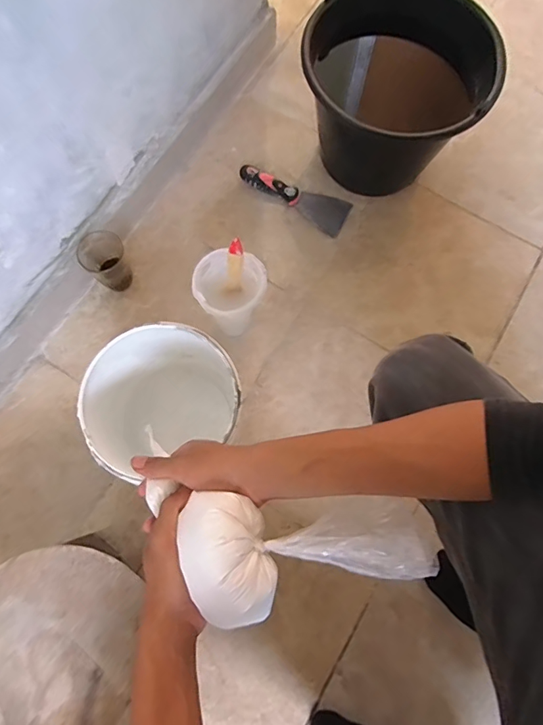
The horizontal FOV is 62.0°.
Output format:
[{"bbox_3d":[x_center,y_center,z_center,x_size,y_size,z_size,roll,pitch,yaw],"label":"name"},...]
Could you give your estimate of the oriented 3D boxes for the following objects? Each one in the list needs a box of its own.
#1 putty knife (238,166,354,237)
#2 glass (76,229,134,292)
[{"bbox_3d":[0.038,-0.287,0.772,0.193,0.022,0.067,27,80,5],"label":"putty knife"},{"bbox_3d":[-0.252,-0.154,0.700,0.066,0.086,0.073,-20,76,-4],"label":"glass"}]

